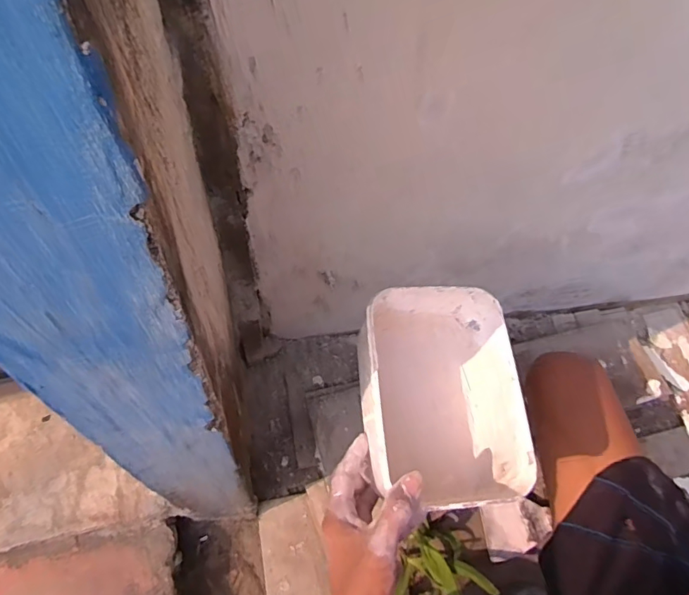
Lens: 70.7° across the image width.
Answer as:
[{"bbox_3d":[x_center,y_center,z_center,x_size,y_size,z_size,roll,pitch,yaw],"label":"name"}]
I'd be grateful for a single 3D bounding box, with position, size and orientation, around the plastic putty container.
[{"bbox_3d":[0.089,0.091,0.470,0.133,0.111,0.183,-3,59,-4],"label":"plastic putty container"}]

